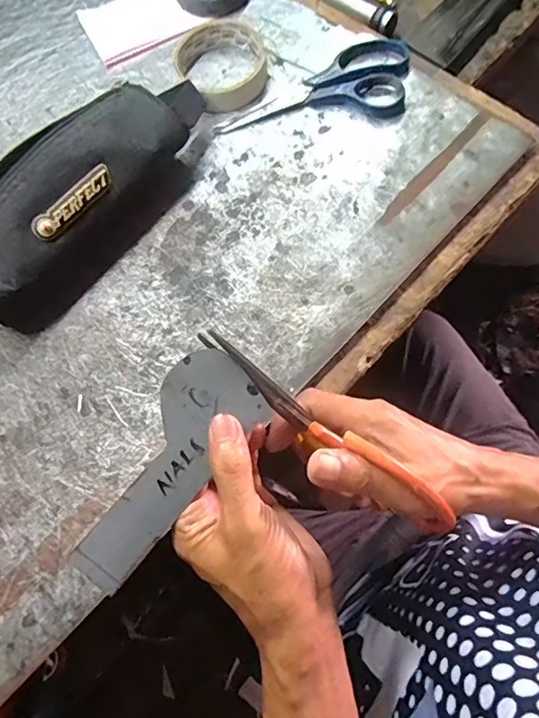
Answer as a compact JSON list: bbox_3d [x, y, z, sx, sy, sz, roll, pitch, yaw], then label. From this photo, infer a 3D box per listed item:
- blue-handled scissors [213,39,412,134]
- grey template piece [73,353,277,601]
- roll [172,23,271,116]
[{"bbox_3d":[0.041,-0.241,0.461,0.174,0.016,0.076,-8,75,-2],"label":"blue-handled scissors"},{"bbox_3d":[-0.059,0.057,0.288,0.058,0.004,0.133,45,78,-11],"label":"grey template piece"},{"bbox_3d":[-0.041,-0.274,0.480,0.078,0.020,0.086,-33,77,-8],"label":"roll"}]

